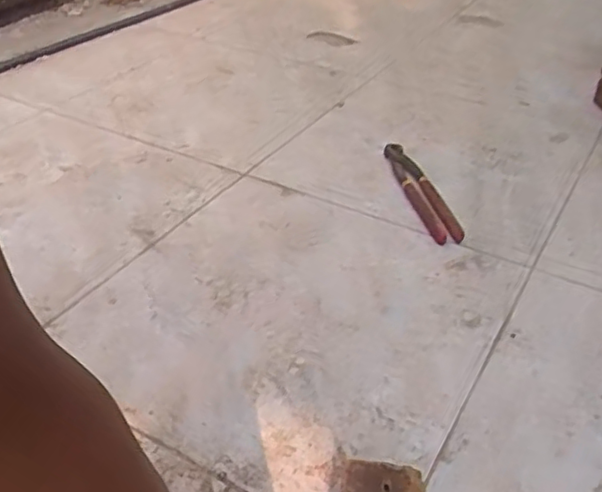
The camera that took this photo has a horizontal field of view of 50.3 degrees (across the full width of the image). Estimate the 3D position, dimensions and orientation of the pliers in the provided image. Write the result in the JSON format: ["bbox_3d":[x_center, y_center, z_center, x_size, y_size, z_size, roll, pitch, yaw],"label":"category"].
[{"bbox_3d":[0.154,-0.077,0.849,0.032,0.018,0.227,-8,38,-10],"label":"pliers"}]

